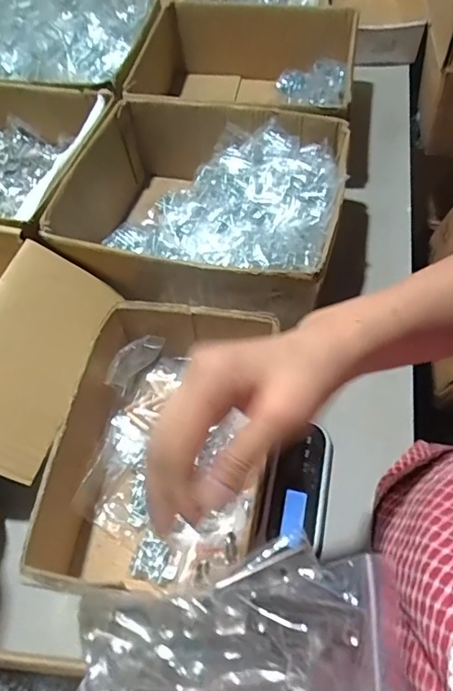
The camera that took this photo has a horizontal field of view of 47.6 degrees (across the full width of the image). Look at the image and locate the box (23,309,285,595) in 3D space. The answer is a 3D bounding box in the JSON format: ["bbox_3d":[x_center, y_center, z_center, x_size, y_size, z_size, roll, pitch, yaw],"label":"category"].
[{"bbox_3d":[-0.048,0.092,0.463,0.176,0.103,0.251,10,58,9],"label":"box"}]

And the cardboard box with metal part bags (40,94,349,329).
[{"bbox_3d":[-0.025,-0.169,0.650,0.318,0.119,0.281,12,59,10],"label":"cardboard box with metal part bags"}]

